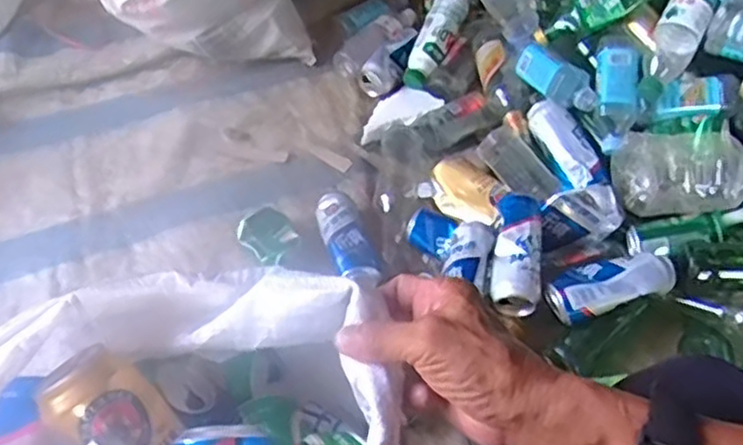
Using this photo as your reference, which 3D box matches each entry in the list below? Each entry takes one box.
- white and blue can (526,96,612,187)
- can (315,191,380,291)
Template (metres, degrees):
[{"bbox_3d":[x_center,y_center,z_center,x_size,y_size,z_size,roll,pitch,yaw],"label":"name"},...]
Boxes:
[{"bbox_3d":[0.295,-0.121,1.063,0.056,0.048,0.167,-19,53,-12],"label":"white and blue can"},{"bbox_3d":[-0.039,0.028,1.066,0.067,0.053,0.183,-15,53,-9],"label":"can"}]

